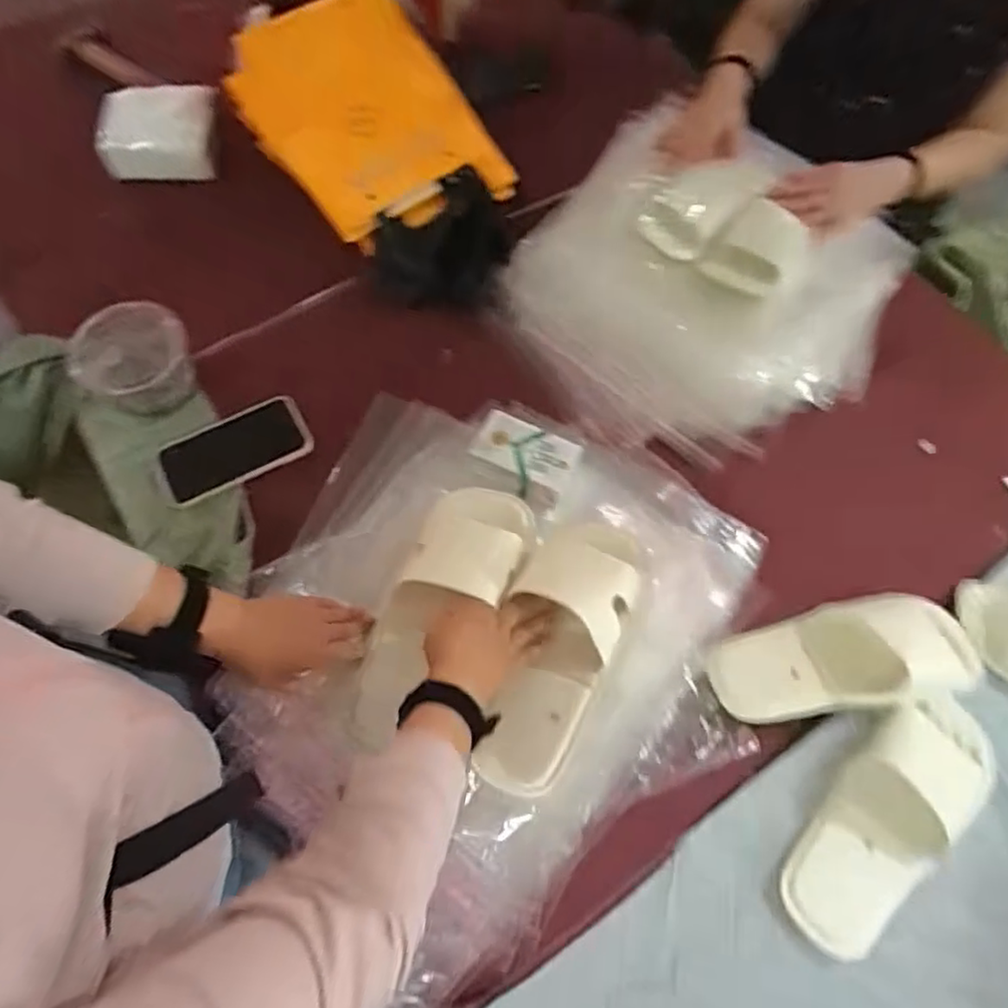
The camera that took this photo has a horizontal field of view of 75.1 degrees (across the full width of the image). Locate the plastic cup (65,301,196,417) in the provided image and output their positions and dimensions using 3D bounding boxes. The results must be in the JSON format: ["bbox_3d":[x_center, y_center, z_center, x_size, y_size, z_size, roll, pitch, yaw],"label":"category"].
[{"bbox_3d":[-0.419,-0.160,0.730,0.114,0.089,0.105,1,66,-2],"label":"plastic cup"}]

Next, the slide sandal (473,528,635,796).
[{"bbox_3d":[0.050,0.128,0.612,0.104,0.071,0.266,19,67,6],"label":"slide sandal"}]

